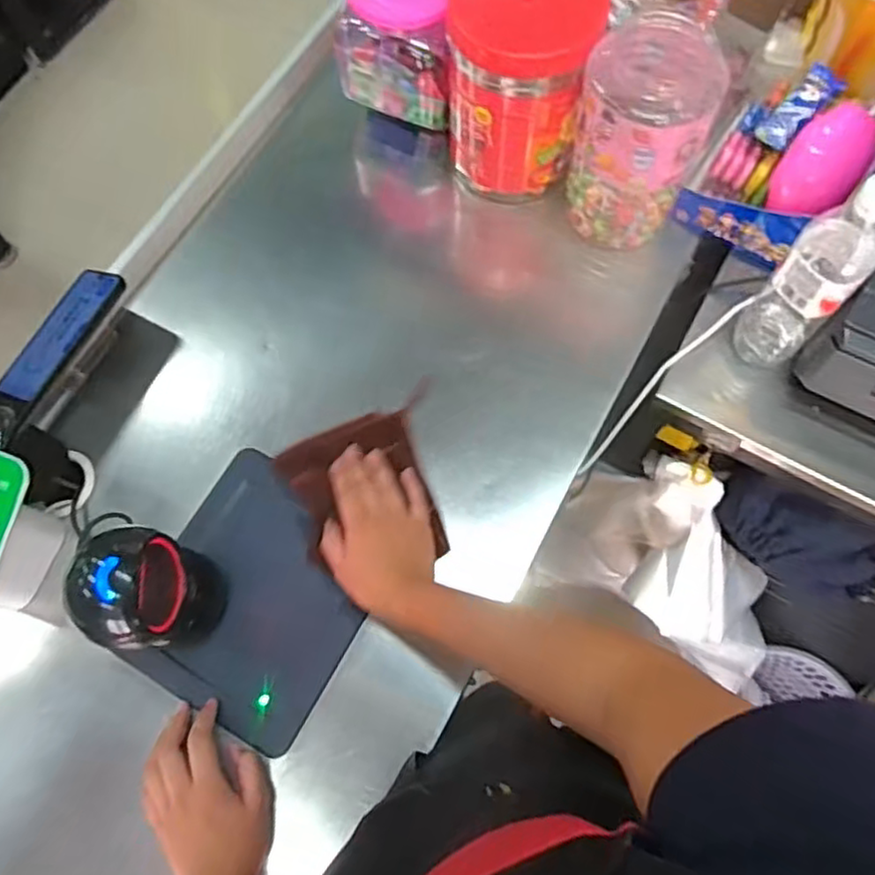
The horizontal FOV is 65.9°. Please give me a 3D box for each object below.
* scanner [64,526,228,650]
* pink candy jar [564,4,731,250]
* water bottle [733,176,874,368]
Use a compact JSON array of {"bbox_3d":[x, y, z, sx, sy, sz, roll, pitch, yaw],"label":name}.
[{"bbox_3d":[-0.240,0.134,0.573,0.084,0.157,0.095,20,72,8],"label":"scanner"},{"bbox_3d":[0.210,-0.304,0.690,0.114,0.209,0.122,-1,70,2],"label":"pink candy jar"},{"bbox_3d":[0.340,-0.140,0.611,0.065,0.223,0.058,43,77,15],"label":"water bottle"}]

